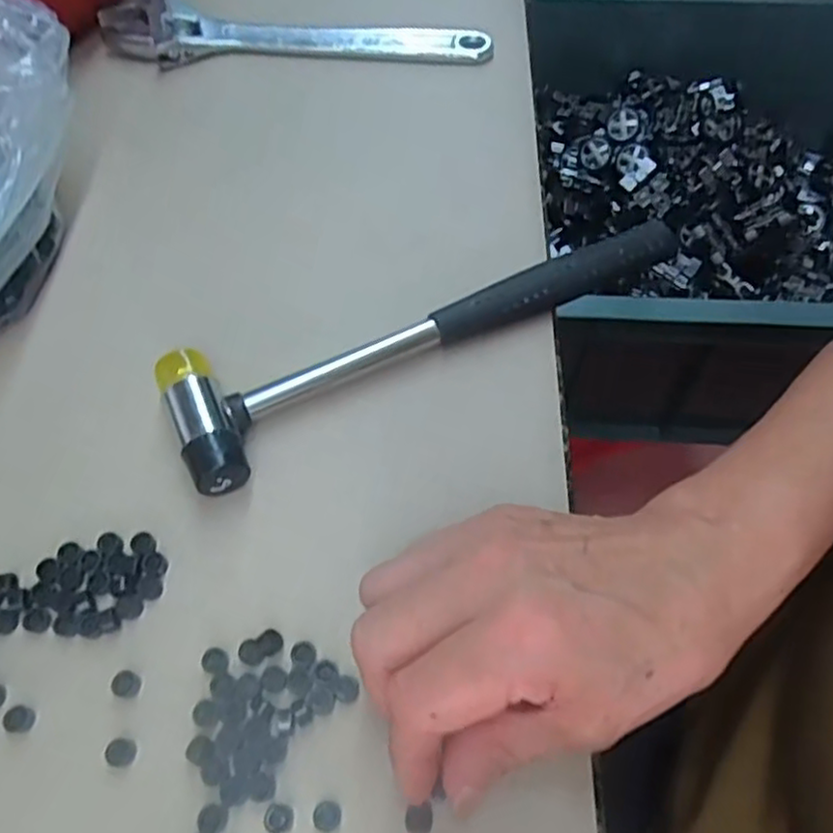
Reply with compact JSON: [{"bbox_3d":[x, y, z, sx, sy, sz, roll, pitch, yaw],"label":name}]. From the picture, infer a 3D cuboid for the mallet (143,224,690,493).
[{"bbox_3d":[0.006,-0.047,0.324,0.244,0.021,0.061,-28,64,-15],"label":"mallet"}]

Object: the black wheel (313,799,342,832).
[{"bbox_3d":[-0.029,0.132,0.233,0.009,0.005,0.009,0,60,0],"label":"black wheel"}]

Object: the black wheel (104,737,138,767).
[{"bbox_3d":[-0.101,0.115,0.242,0.009,0.004,0.009,0,60,0],"label":"black wheel"}]

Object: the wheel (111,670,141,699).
[{"bbox_3d":[-0.104,0.096,0.253,0.009,0.004,0.009,0,60,0],"label":"wheel"}]

